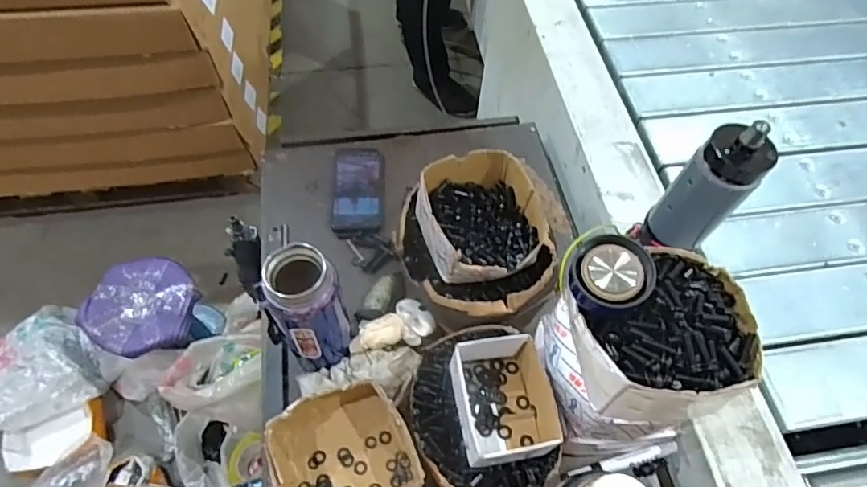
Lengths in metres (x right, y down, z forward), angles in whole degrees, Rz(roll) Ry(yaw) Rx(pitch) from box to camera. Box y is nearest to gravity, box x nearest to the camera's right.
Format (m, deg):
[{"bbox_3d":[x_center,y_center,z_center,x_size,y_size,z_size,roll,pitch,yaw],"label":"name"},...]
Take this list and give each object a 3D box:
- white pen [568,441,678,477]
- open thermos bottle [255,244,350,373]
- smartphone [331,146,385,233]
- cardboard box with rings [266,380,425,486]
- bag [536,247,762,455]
[{"bbox_3d":[0.229,0.262,0.616,0.133,0.017,0.014,-11,60,-8],"label":"white pen"},{"bbox_3d":[-0.139,0.079,0.576,0.077,0.197,0.064,-19,62,-14],"label":"open thermos bottle"},{"bbox_3d":[-0.122,-0.094,0.834,0.079,0.016,0.171,-1,59,-3],"label":"smartphone"},{"bbox_3d":[-0.103,0.237,0.582,0.146,0.083,0.142,-20,62,-13],"label":"cardboard box with rings"},{"bbox_3d":[0.208,0.106,0.522,0.159,0.162,0.148,-11,60,-9],"label":"bag"}]

